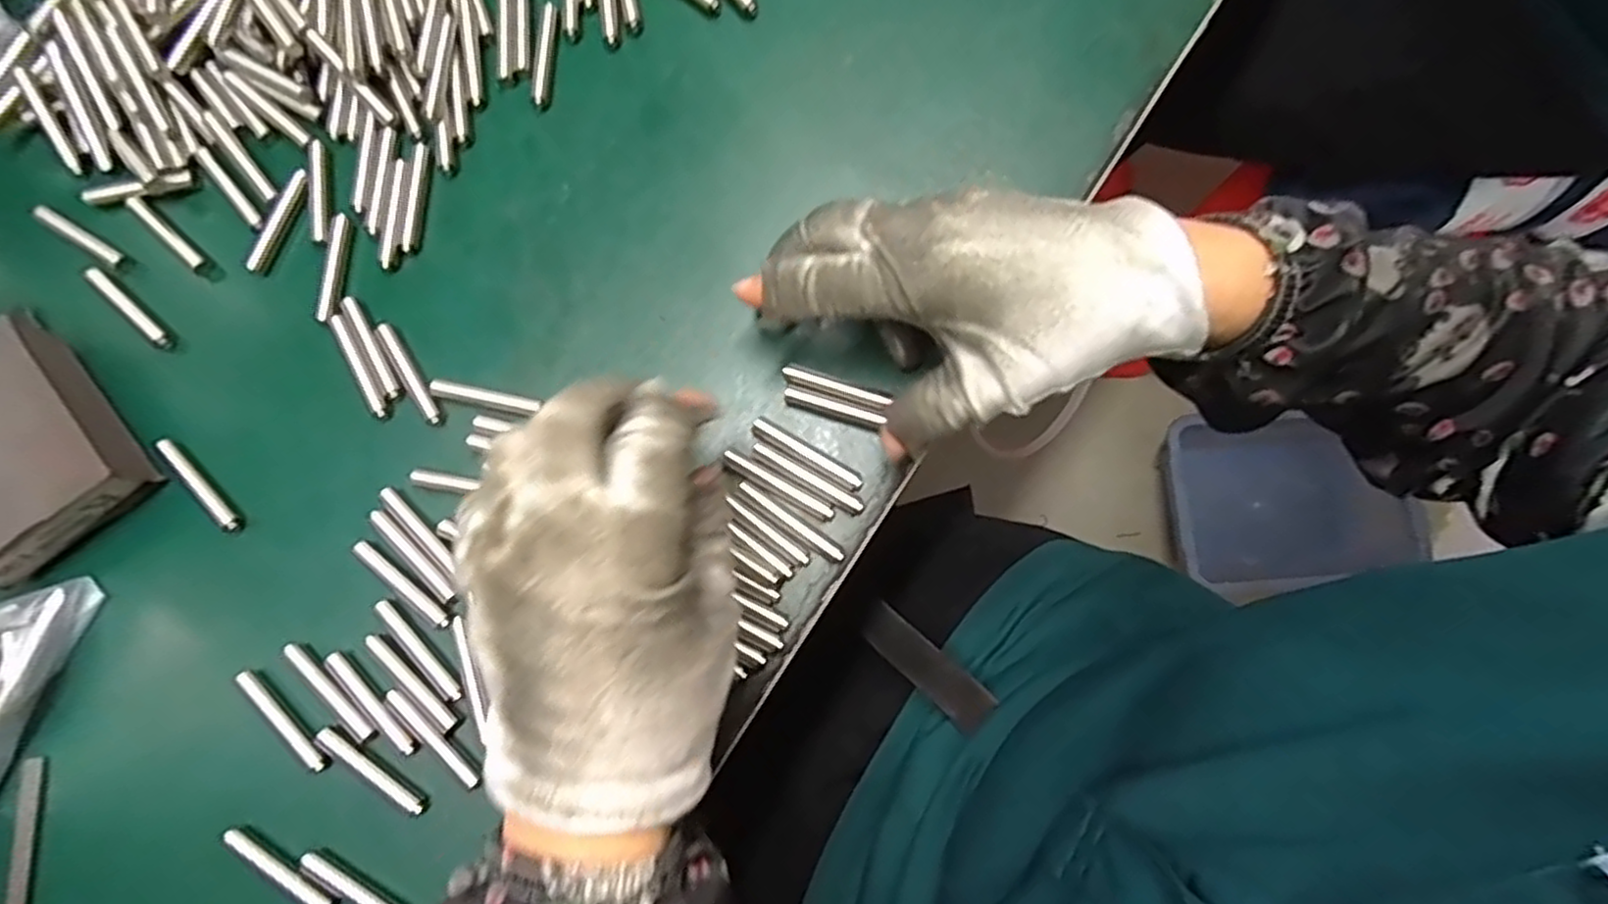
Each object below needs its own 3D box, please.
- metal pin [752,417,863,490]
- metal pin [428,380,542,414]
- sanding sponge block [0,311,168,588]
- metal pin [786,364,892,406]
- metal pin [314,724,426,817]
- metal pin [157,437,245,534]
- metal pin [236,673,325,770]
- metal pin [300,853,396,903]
[{"bbox_3d":[0.001,0.000,0.286,0.048,0.004,0.008,31,81,6],"label":"metal pin"},{"bbox_3d":[-0.131,-0.022,0.295,0.044,0.007,0.006,12,79,3],"label":"metal pin"},{"bbox_3d":[-0.311,0.001,0.284,0.067,0.031,0.082,-39,81,-6],"label":"sanding sponge block"},{"bbox_3d":[0.013,-0.026,0.290,0.043,0.007,0.007,19,80,4],"label":"metal pin"},{"bbox_3d":[-0.162,0.119,0.269,0.049,0.004,0.007,33,81,7],"label":"metal pin"},{"bbox_3d":[-0.247,0.014,0.295,0.007,0.006,0.050,-43,81,-7],"label":"metal pin"},{"bbox_3d":[-0.199,0.102,0.275,0.049,0.004,0.006,41,82,8],"label":"metal pin"},{"bbox_3d":[-0.163,0.161,0.263,0.048,0.004,0.006,29,81,6],"label":"metal pin"}]

